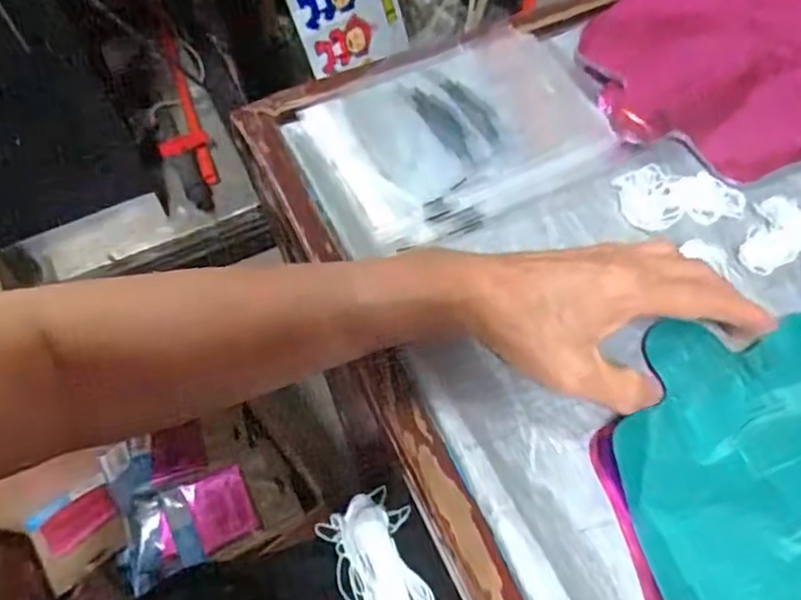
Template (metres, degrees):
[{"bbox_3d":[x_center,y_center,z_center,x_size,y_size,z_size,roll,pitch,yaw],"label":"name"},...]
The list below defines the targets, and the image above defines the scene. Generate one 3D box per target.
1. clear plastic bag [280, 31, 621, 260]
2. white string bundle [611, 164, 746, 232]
[{"bbox_3d":[0.040,-0.118,0.476,0.220,0.016,0.141,-27,62,-13],"label":"clear plastic bag"},{"bbox_3d":[0.185,-0.067,0.436,0.080,0.009,0.045,1,59,2],"label":"white string bundle"}]

